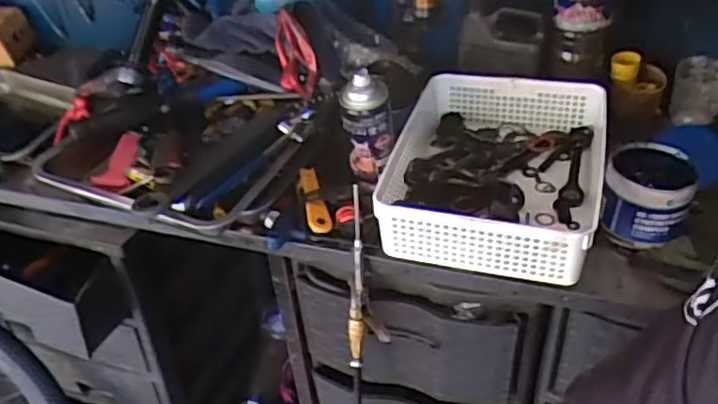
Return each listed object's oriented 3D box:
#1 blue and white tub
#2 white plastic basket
[{"bbox_3d":[0.353,-0.014,0.808,0.094,0.091,0.103,-3,41,2],"label":"blue and white tub"},{"bbox_3d":[0.177,-0.049,0.852,0.252,0.097,0.329,9,43,15],"label":"white plastic basket"}]

